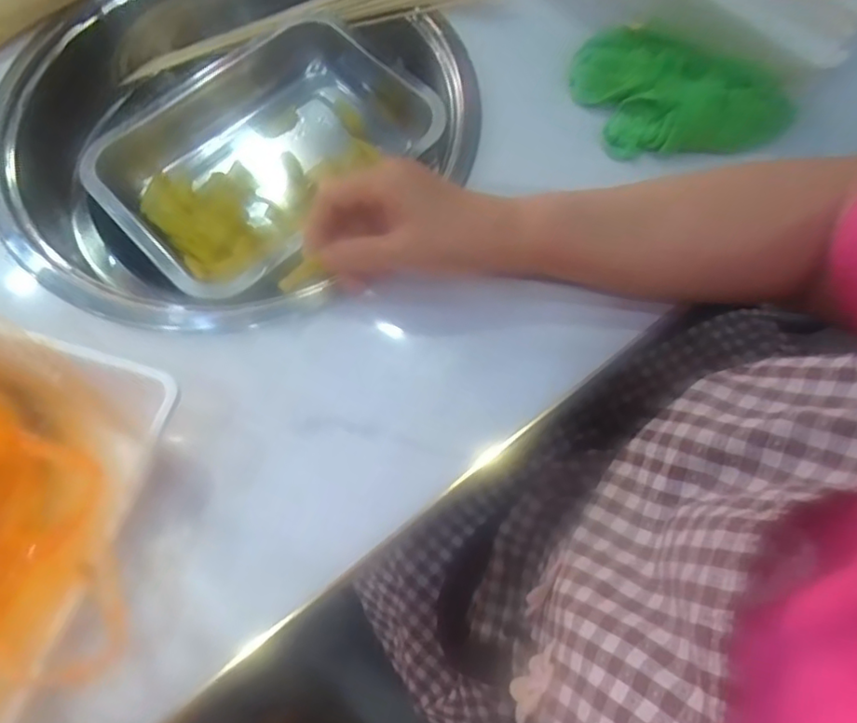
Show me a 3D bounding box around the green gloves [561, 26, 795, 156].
[{"bbox_3d":[0.198,-0.221,0.496,0.156,0.024,0.117,-3,67,-1],"label":"green gloves"}]

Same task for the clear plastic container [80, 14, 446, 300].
[{"bbox_3d":[-0.137,-0.175,0.529,0.210,0.064,0.260,41,73,16],"label":"clear plastic container"}]

